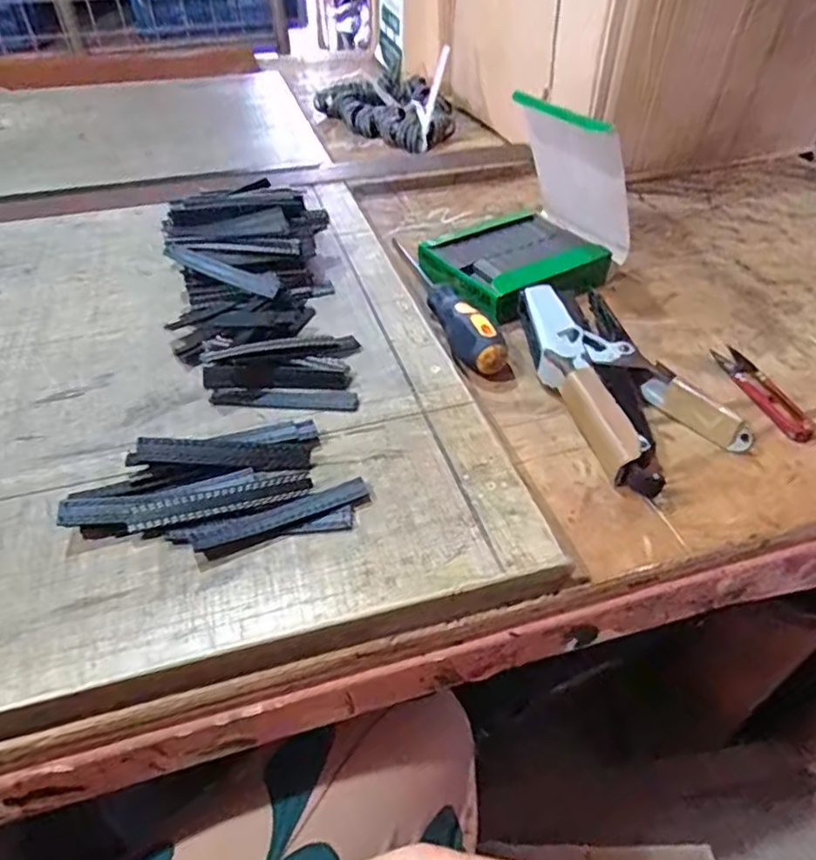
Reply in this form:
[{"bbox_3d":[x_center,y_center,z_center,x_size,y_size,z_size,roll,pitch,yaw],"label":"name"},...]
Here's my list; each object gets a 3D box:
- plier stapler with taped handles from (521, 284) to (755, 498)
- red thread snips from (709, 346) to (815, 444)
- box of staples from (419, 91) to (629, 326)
[{"bbox_3d":[0.131,-0.038,0.424,0.098,0.034,0.189,-17,45,-17],"label":"plier stapler with taped handles"},{"bbox_3d":[0.246,-0.028,0.431,0.023,0.008,0.098,-10,43,-9],"label":"red thread snips"},{"bbox_3d":[0.098,-0.180,0.507,0.156,0.124,0.108,-25,47,-24],"label":"box of staples"}]

